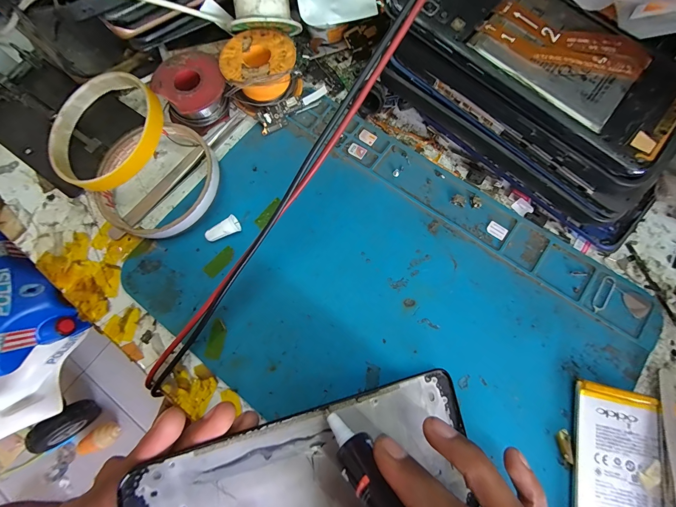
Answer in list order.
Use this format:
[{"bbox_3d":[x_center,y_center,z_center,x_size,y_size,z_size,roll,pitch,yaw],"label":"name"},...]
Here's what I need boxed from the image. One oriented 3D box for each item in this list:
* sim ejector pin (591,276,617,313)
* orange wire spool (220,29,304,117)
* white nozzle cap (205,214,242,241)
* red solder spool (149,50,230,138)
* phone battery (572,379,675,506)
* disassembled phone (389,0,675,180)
[{"bbox_3d":[0.167,0.026,0.183,0.009,0.004,0.026,32,80,11],"label":"sim ejector pin"},{"bbox_3d":[-0.054,-0.131,0.216,0.051,0.029,0.050,0,75,2],"label":"orange wire spool"},{"bbox_3d":[-0.077,-0.016,0.196,0.024,0.008,0.009,-29,76,-6],"label":"white nozzle cap"},{"bbox_3d":[-0.106,-0.119,0.217,0.046,0.027,0.051,-35,76,-7],"label":"red solder spool"},{"bbox_3d":[0.159,0.120,0.156,0.064,0.006,0.085,12,76,5],"label":"phone battery"},{"bbox_3d":[0.108,-0.107,0.154,0.154,0.009,0.068,41,80,7],"label":"disassembled phone"}]

